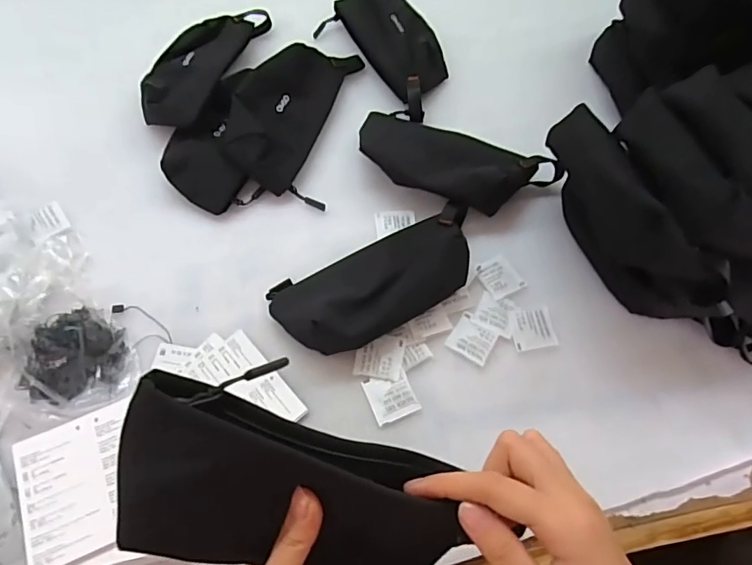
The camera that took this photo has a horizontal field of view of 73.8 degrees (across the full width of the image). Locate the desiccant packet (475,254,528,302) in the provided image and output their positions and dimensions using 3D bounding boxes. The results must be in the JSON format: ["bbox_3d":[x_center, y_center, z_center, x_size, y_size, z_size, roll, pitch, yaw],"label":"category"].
[{"bbox_3d":[0.123,-0.006,0.493,0.039,0.007,0.040,-26,67,-13],"label":"desiccant packet"}]

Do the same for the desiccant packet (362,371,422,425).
[{"bbox_3d":[0.013,0.100,0.439,0.040,0.006,0.040,-21,66,-11],"label":"desiccant packet"}]

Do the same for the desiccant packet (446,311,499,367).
[{"bbox_3d":[0.090,0.051,0.462,0.039,0.004,0.039,31,67,14],"label":"desiccant packet"}]

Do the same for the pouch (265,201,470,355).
[{"bbox_3d":[0.011,-0.004,0.467,0.215,0.052,0.098,-23,66,-12],"label":"pouch"}]

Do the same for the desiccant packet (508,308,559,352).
[{"bbox_3d":[0.147,0.043,0.468,0.040,0.004,0.038,-6,64,-4],"label":"desiccant packet"}]

